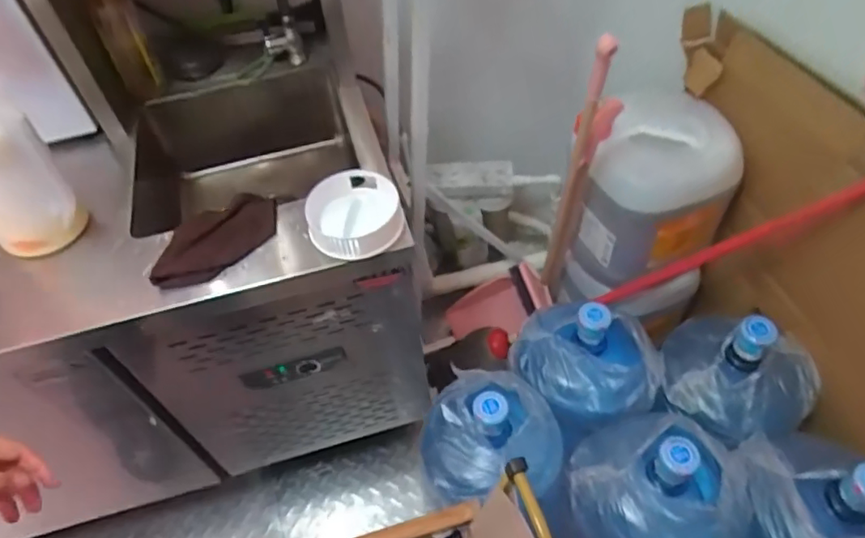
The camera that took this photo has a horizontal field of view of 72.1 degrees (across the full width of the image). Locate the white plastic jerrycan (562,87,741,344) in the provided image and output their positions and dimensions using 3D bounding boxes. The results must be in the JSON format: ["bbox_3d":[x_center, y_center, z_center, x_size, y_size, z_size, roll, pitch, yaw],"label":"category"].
[{"bbox_3d":[0.420,-0.101,1.213,0.254,0.449,0.219,0,53,4],"label":"white plastic jerrycan"}]

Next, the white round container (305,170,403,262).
[{"bbox_3d":[-0.108,-0.077,0.806,0.123,0.046,0.126,-2,53,3],"label":"white round container"}]

